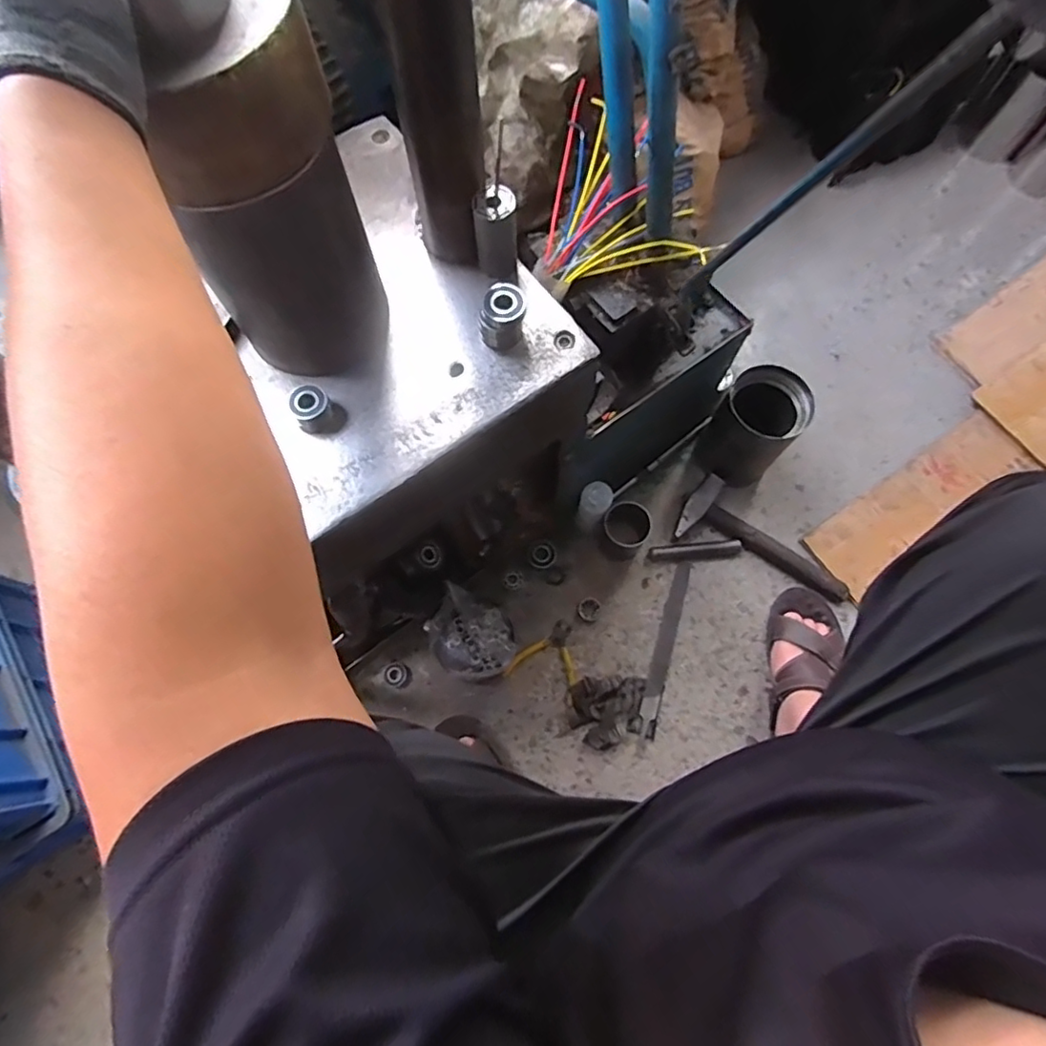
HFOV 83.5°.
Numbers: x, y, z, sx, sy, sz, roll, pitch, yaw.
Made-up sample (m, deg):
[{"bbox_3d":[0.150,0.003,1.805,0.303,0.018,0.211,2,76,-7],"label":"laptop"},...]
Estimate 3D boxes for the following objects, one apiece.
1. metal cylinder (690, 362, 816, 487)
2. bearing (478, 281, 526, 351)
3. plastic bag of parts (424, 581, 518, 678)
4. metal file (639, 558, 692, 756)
[{"bbox_3d":[0.350,-0.144,0.908,0.119,0.186,0.116,0,71,0],"label":"metal cylinder"},{"bbox_3d":[-0.019,-0.184,0.522,0.040,0.041,0.038,0,71,0],"label":"bearing"},{"bbox_3d":[-0.074,0.163,0.841,0.128,0.101,0.112,40,75,13],"label":"plastic bag of parts"},{"bbox_3d":[0.209,0.192,0.878,0.023,0.009,0.280,18,72,6],"label":"metal file"}]

